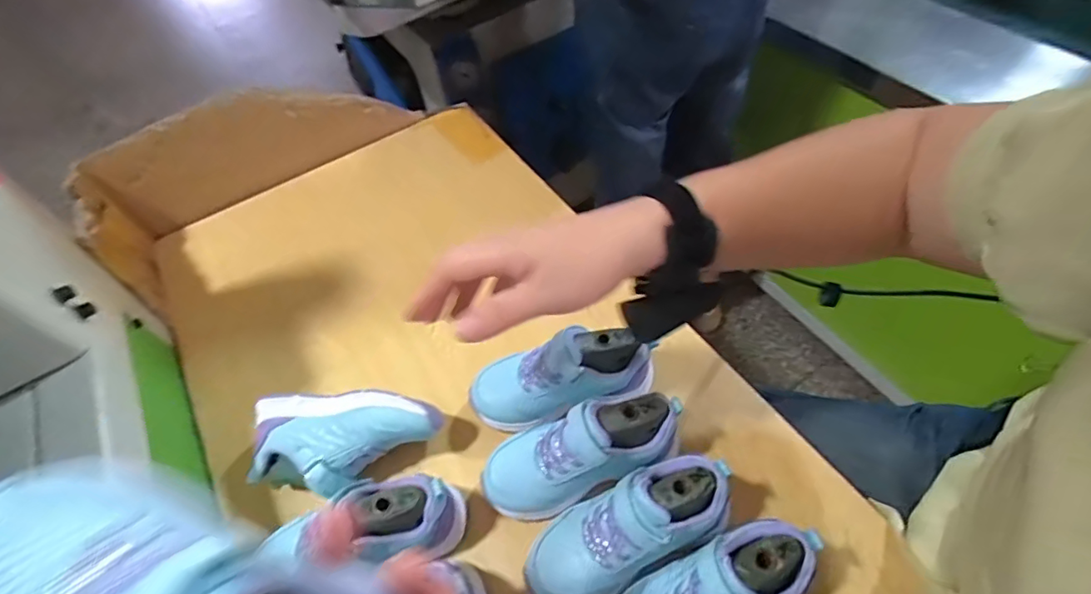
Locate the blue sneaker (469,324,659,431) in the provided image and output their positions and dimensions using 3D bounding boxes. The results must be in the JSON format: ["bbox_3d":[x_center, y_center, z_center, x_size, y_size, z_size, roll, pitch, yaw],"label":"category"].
[{"bbox_3d":[0.011,0.071,0.483,0.164,0.068,0.066,-18,53,9],"label":"blue sneaker"}]

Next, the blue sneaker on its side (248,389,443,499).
[{"bbox_3d":[-0.179,0.135,0.478,0.163,0.072,0.080,3,54,8],"label":"blue sneaker on its side"}]

